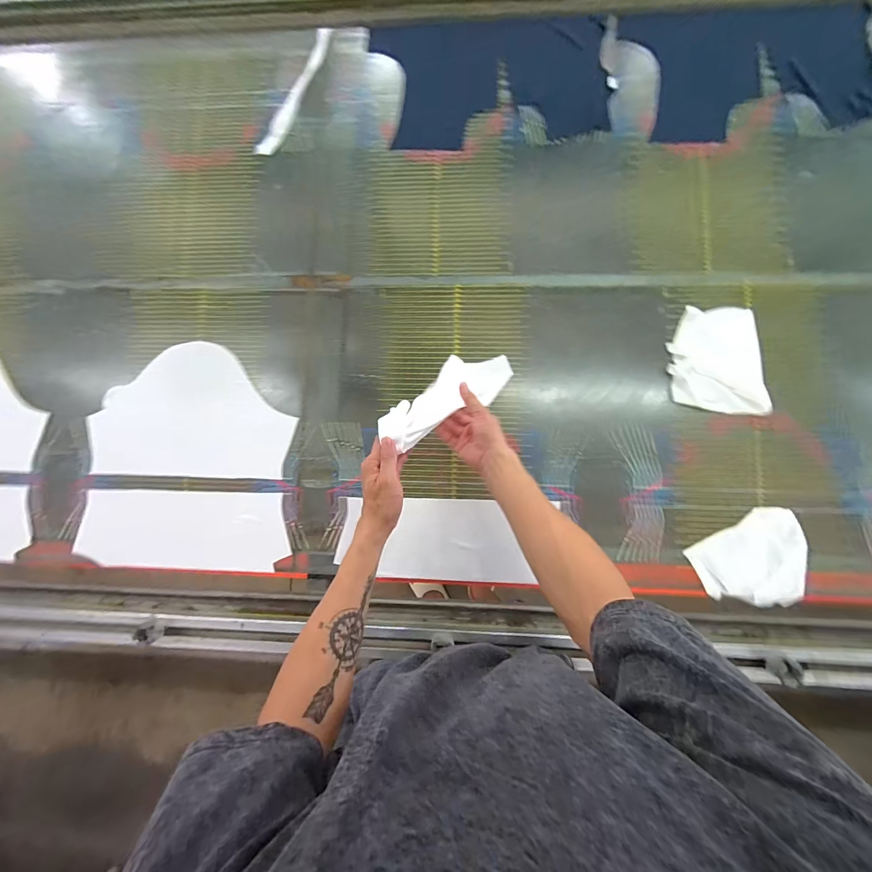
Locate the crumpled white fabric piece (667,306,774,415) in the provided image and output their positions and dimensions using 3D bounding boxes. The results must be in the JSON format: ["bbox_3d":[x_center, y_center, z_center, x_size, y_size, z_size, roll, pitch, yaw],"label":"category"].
[{"bbox_3d":[0.478,-0.128,0.666,0.139,0.024,0.189,-7,82,4],"label":"crumpled white fabric piece"}]

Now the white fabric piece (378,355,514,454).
[{"bbox_3d":[0.017,-0.070,0.621,0.099,0.046,0.294,45,46,8],"label":"white fabric piece"}]

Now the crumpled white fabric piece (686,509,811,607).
[{"bbox_3d":[0.523,0.203,0.650,0.179,0.015,0.157,0,83,5],"label":"crumpled white fabric piece"}]

